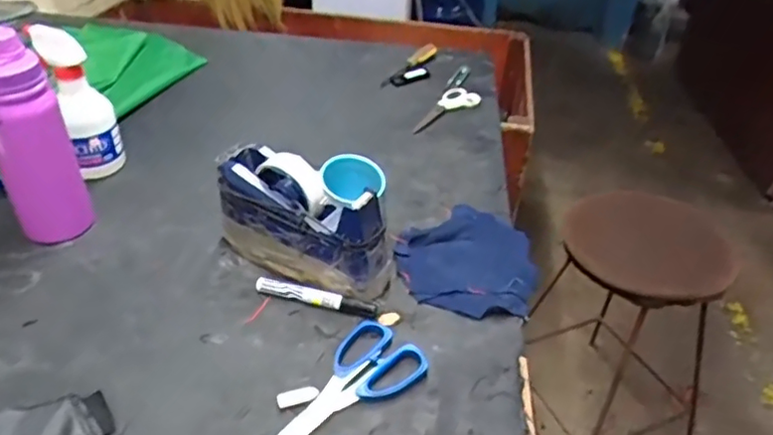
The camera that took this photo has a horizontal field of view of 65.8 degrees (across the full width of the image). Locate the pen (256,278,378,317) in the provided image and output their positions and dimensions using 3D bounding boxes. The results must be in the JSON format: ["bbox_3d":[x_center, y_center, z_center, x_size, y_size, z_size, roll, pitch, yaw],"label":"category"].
[{"bbox_3d":[-0.076,0.085,0.636,0.131,0.018,0.015,12,38,10],"label":"pen"}]

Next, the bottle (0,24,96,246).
[{"bbox_3d":[-0.383,-0.076,0.646,0.072,0.225,0.063,10,38,7],"label":"bottle"}]

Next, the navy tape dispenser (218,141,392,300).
[{"bbox_3d":[-0.090,0.005,0.655,0.205,0.116,0.074,23,42,22],"label":"navy tape dispenser"}]

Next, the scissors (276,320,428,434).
[{"bbox_3d":[-0.043,0.158,0.545,0.079,0.012,0.176,32,46,31],"label":"scissors"}]

